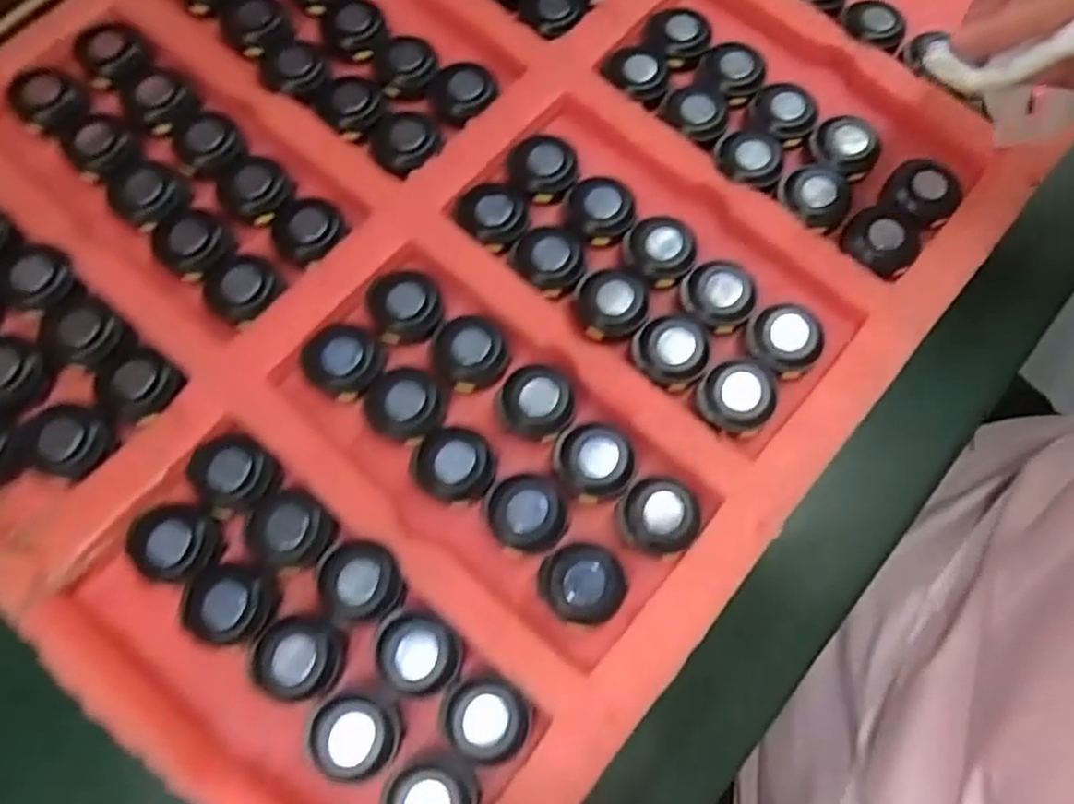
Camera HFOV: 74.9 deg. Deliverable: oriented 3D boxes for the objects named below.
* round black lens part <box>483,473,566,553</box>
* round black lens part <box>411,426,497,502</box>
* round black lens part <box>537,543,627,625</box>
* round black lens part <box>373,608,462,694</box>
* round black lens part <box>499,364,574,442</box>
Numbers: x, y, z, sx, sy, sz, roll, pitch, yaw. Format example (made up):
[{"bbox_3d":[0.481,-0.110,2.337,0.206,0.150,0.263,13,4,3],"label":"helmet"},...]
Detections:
[{"bbox_3d":[-0.004,0.041,0.257,0.028,0.011,0.027,1,72,-2],"label":"round black lens part"},{"bbox_3d":[-0.031,0.023,0.260,0.029,0.008,0.027,1,72,-2],"label":"round black lens part"},{"bbox_3d":[0.016,0.064,0.249,0.027,0.010,0.028,1,72,-2],"label":"round black lens part"},{"bbox_3d":[-0.041,0.086,0.239,0.028,0.004,0.025,22,70,6],"label":"round black lens part"},{"bbox_3d":[0.000,-0.001,0.271,0.027,0.006,0.028,1,72,-2],"label":"round black lens part"}]

